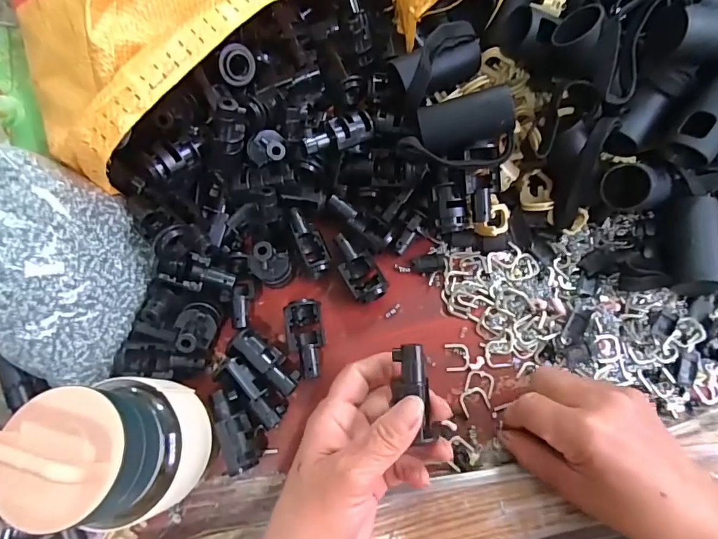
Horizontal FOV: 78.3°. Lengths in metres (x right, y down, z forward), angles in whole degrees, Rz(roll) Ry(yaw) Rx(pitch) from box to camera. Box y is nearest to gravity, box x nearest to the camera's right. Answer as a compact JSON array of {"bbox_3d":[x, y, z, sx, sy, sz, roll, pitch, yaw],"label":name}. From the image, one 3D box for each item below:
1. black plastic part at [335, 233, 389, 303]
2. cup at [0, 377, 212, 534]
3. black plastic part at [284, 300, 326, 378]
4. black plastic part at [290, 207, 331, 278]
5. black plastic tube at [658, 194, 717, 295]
[{"bbox_3d":[-0.001,-0.001,0.318,0.025,0.015,0.052,-32,78,-6],"label":"black plastic part"},{"bbox_3d":[-0.125,0.093,0.226,0.063,0.115,0.068,0,77,1],"label":"cup"},{"bbox_3d":[-0.037,0.048,0.309,0.025,0.015,0.053,-8,77,-1],"label":"black plastic part"},{"bbox_3d":[-0.036,-0.021,0.323,0.019,0.020,0.052,-23,78,-4],"label":"black plastic part"},{"bbox_3d":[0.224,-0.017,0.300,0.031,0.034,0.063,0,77,1],"label":"black plastic tube"}]

